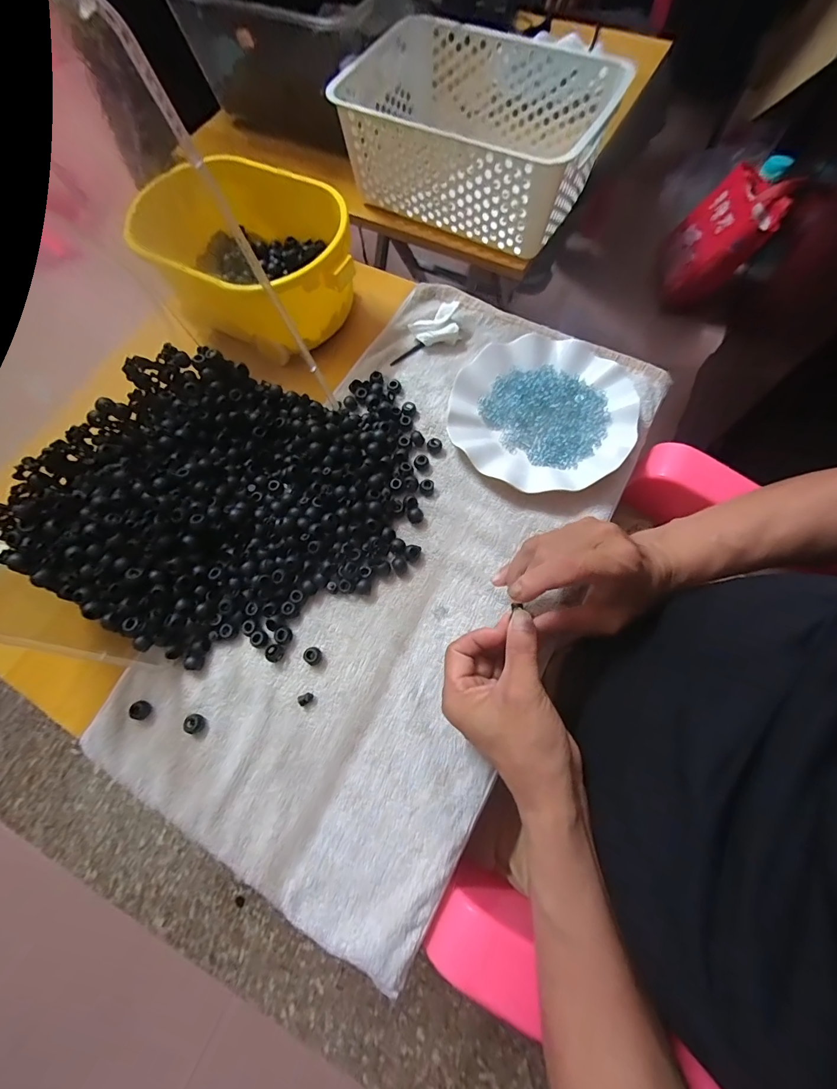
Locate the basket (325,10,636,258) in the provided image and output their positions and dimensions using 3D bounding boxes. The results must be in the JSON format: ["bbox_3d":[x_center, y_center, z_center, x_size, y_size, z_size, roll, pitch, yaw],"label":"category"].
[{"bbox_3d":[0.069,-0.516,0.526,0.309,0.119,0.218,28,74,13],"label":"basket"}]

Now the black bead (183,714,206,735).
[{"bbox_3d":[-0.192,0.153,0.349,0.018,0.009,0.014,33,75,14],"label":"black bead"}]

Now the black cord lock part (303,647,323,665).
[{"bbox_3d":[-0.093,0.098,0.358,0.014,0.012,0.015,-1,70,3],"label":"black cord lock part"}]

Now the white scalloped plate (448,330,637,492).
[{"bbox_3d":[0.126,-0.144,0.424,0.180,0.022,0.173,5,70,5],"label":"white scalloped plate"}]

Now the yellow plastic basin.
[{"bbox_3d":[-0.171,-0.310,0.457,0.223,0.110,0.170,19,72,10],"label":"yellow plastic basin"}]

